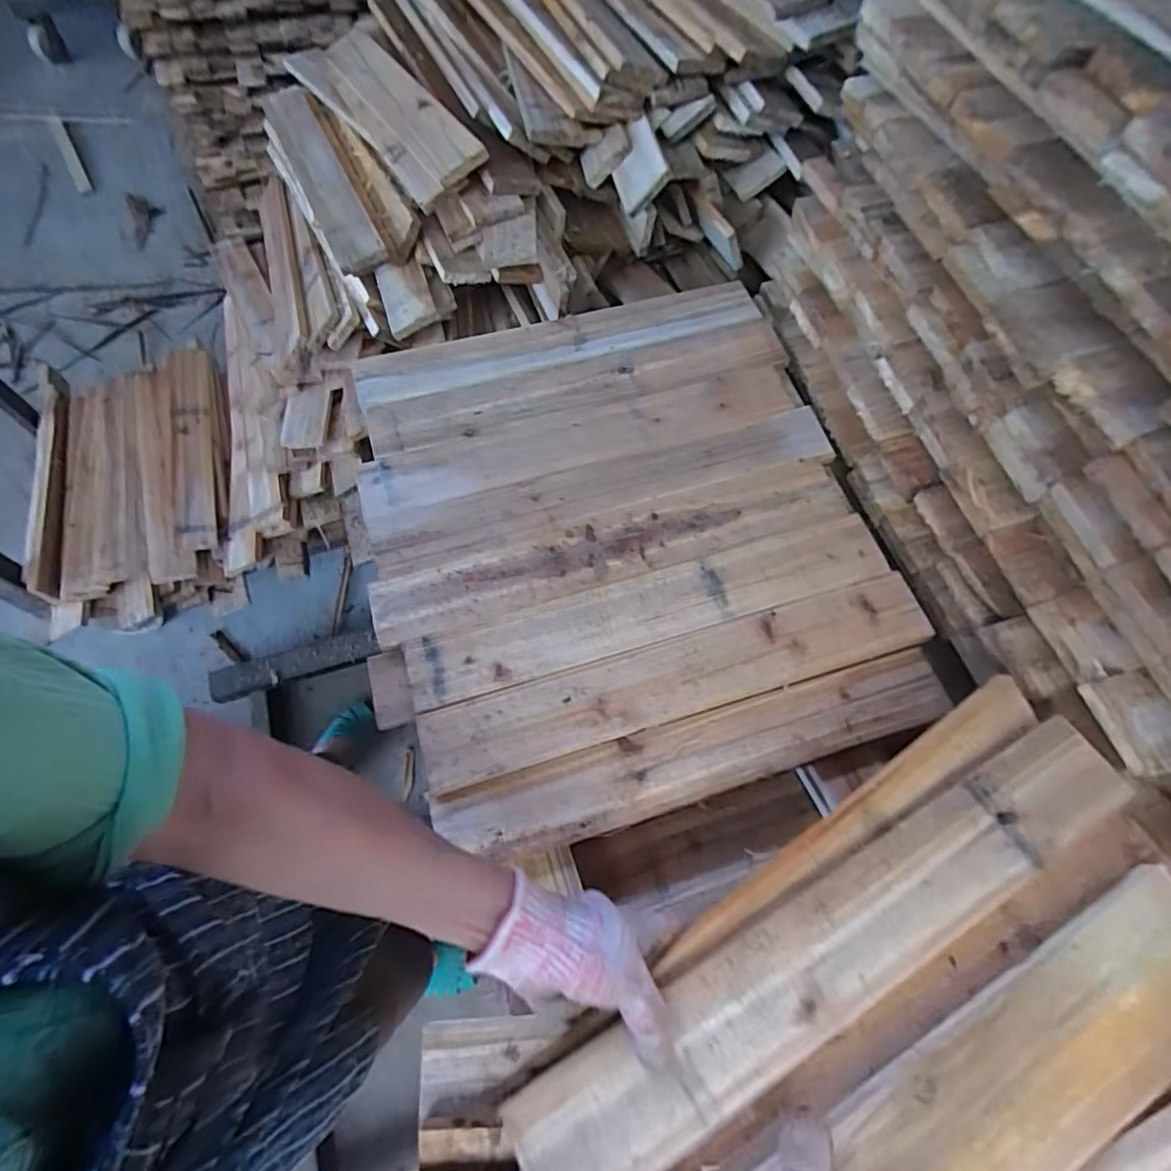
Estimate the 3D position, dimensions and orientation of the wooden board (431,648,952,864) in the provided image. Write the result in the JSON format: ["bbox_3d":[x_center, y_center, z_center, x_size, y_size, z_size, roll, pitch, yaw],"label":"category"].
[{"bbox_3d":[0.109,0.155,0.549,0.476,0.007,0.067,-15,66,-8],"label":"wooden board"}]

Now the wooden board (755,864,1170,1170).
[{"bbox_3d":[0.215,0.331,0.365,0.466,0.020,0.091,-23,67,-13],"label":"wooden board"}]

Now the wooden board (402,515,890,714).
[{"bbox_3d":[0.066,0.023,0.594,0.478,0.008,0.070,-16,66,-8],"label":"wooden board"}]

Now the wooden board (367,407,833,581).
[{"bbox_3d":[0.020,-0.102,0.641,0.492,0.013,0.065,-17,66,-9],"label":"wooden board"}]

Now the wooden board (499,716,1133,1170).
[{"bbox_3d":[0.181,0.242,0.411,0.491,0.018,0.081,-27,68,-15],"label":"wooden board"}]

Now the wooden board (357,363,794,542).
[{"bbox_3d":[-0.003,-0.164,0.674,0.493,0.007,0.088,-18,67,-9],"label":"wooden board"}]

